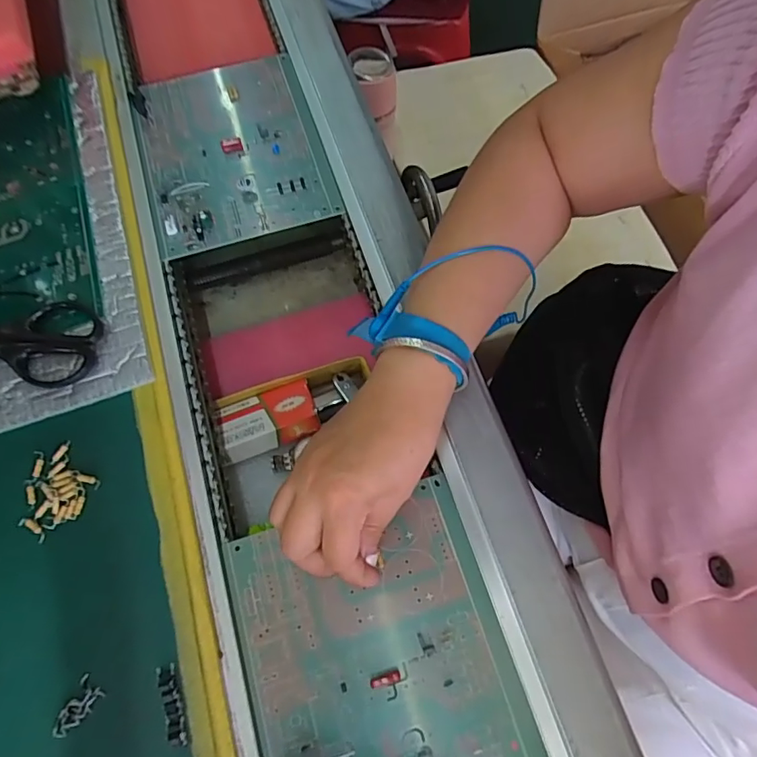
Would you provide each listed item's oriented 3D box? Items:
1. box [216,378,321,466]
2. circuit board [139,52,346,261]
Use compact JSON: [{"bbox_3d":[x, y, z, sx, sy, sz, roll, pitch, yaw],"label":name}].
[{"bbox_3d":[-0.089,0.035,0.414,0.077,0.025,0.045,-19,50,-6],"label":"box"},{"bbox_3d":[-0.123,-0.195,0.432,0.142,0.013,0.180,-17,69,-6],"label":"circuit board"}]

